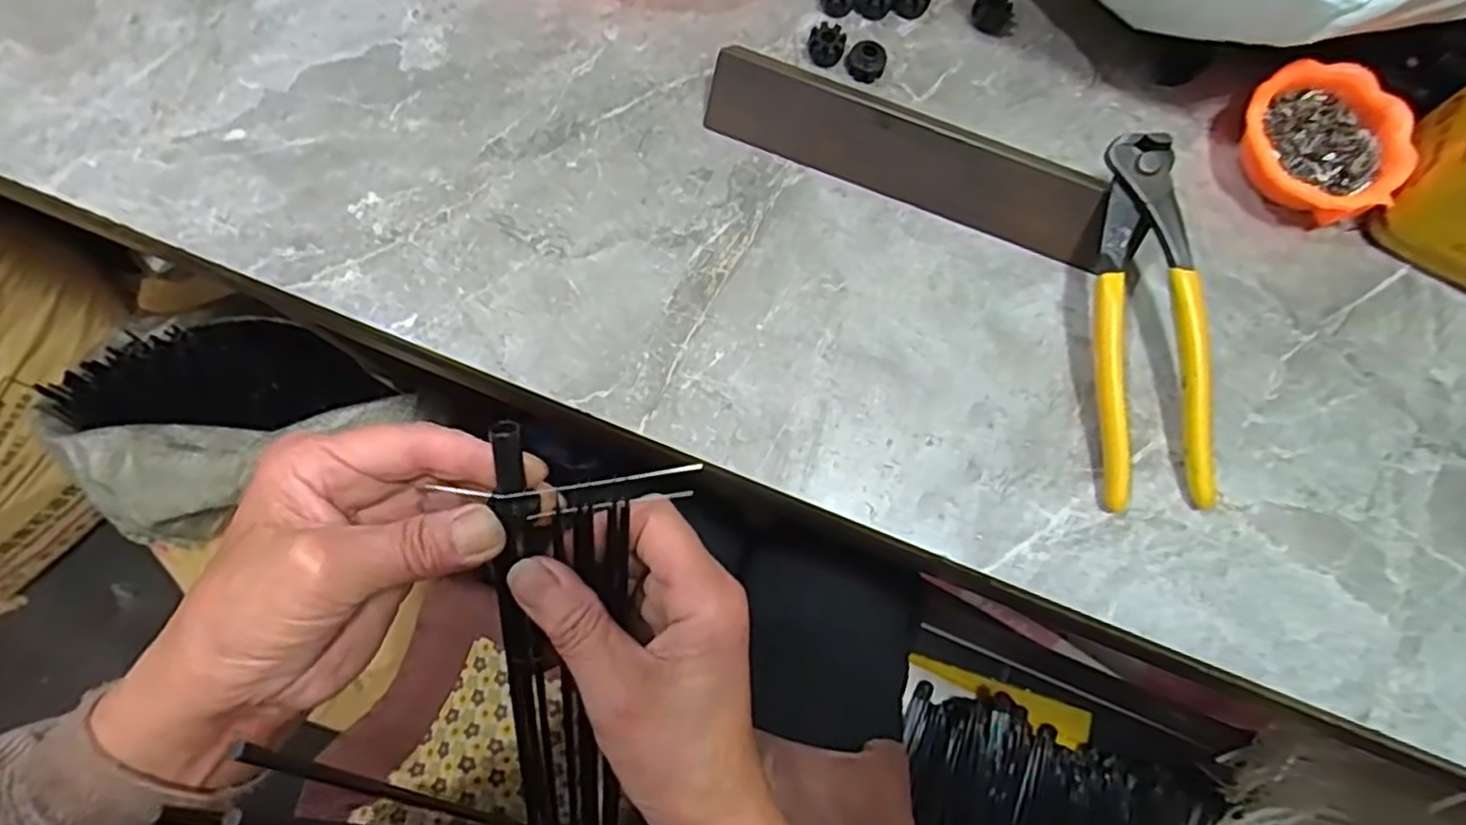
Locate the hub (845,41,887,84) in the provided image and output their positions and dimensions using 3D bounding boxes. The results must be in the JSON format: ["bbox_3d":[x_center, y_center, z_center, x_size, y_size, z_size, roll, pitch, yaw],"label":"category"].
[{"bbox_3d":[0.068,-0.178,0.377,0.020,0.013,0.015,19,77,3],"label":"hub"}]

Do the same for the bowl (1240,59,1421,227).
[{"bbox_3d":[0.286,-0.132,0.363,0.076,0.026,0.066,40,79,8],"label":"bowl"}]

